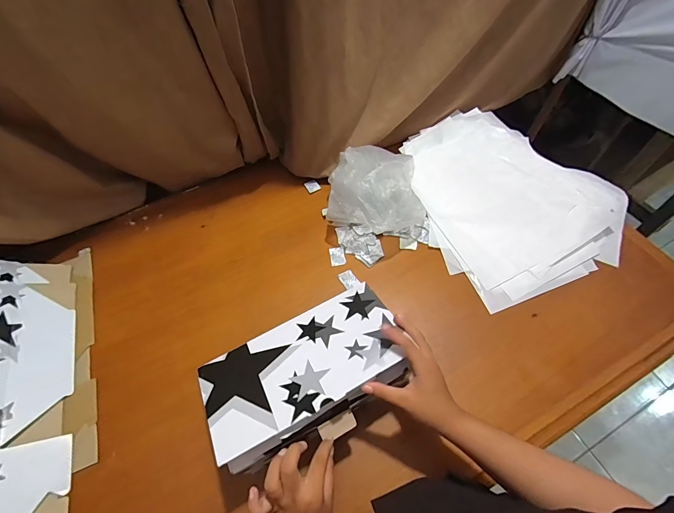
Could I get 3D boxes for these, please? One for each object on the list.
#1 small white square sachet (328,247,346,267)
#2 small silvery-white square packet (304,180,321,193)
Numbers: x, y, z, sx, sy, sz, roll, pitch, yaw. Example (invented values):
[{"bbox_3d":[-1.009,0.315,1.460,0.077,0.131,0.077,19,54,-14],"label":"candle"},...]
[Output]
[{"bbox_3d":[0.001,0.000,0.709,0.031,0.004,0.040,-9,65,-1],"label":"small white square sachet"},{"bbox_3d":[-0.057,-0.164,0.806,0.031,0.004,0.032,-27,73,-5],"label":"small silvery-white square packet"}]

